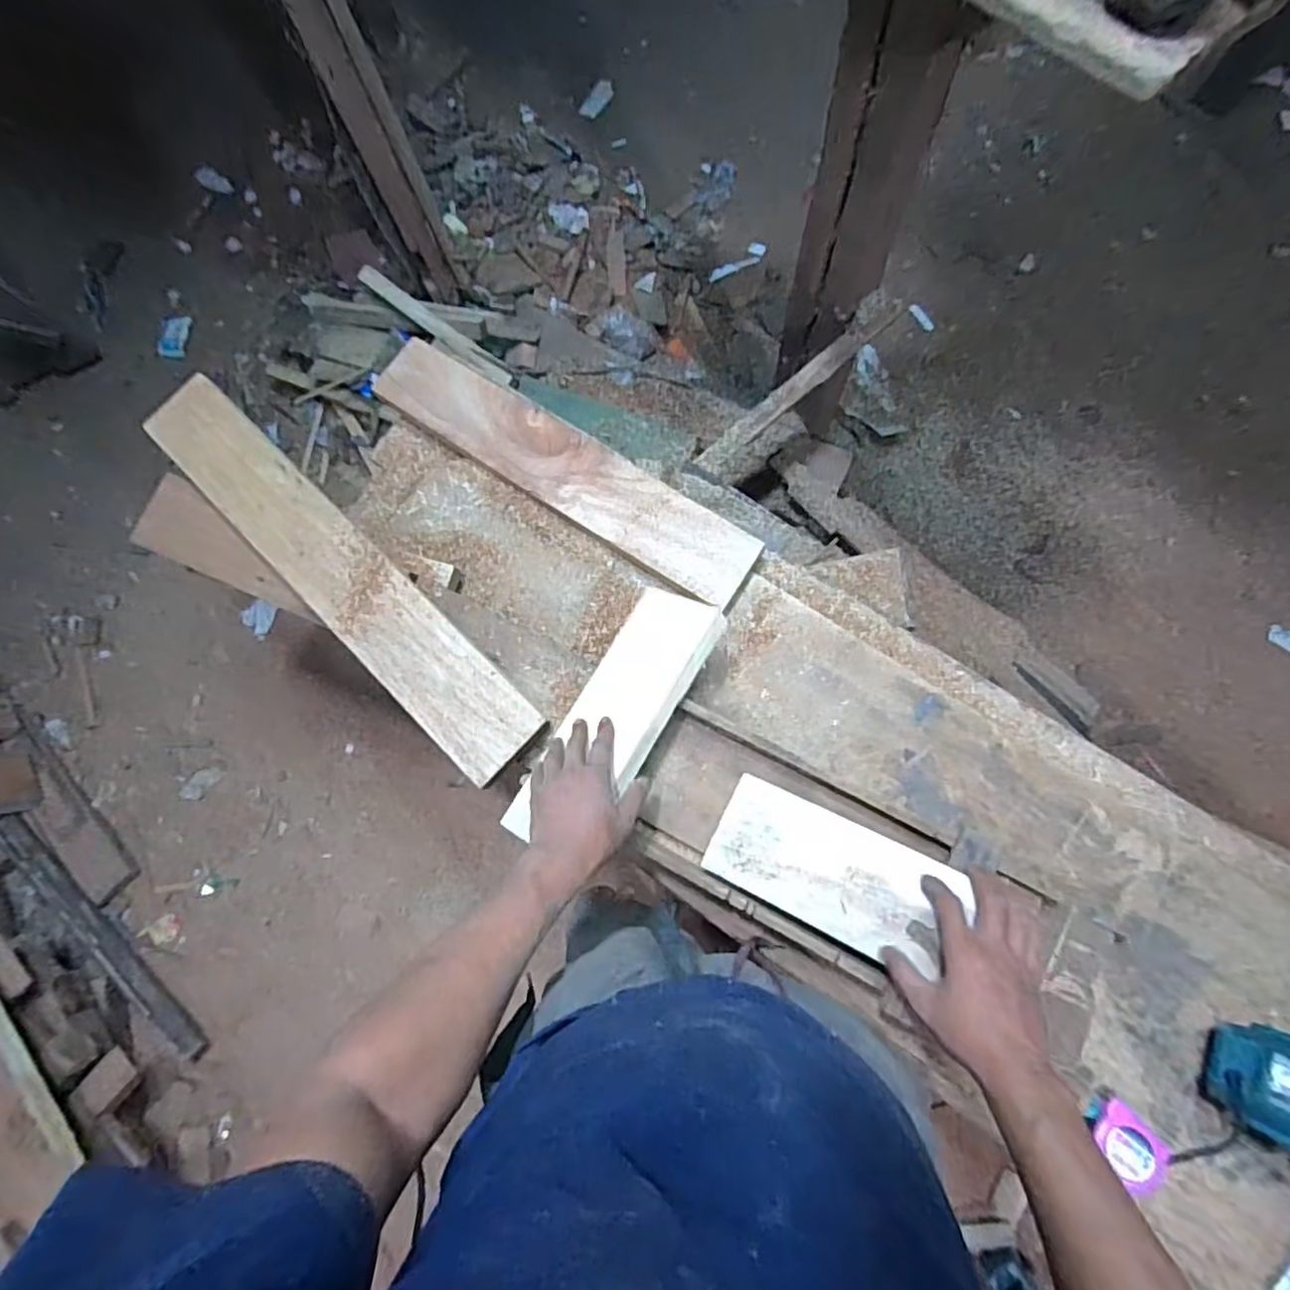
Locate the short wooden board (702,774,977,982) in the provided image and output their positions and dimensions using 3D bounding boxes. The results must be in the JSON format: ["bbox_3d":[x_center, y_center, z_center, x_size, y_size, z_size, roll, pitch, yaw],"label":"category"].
[{"bbox_3d":[0.178,0.223,0.656,0.224,0.011,0.111,21,84,25],"label":"short wooden board"}]

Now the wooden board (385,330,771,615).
[{"bbox_3d":[-0.123,-0.248,0.888,0.603,0.024,0.103,35,80,14],"label":"wooden board"}]

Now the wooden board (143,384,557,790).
[{"bbox_3d":[-0.387,-0.099,0.815,0.665,0.018,0.108,43,87,14],"label":"wooden board"}]

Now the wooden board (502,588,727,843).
[{"bbox_3d":[-0.033,0.071,0.717,0.120,0.018,0.313,23,68,36],"label":"wooden board"}]

